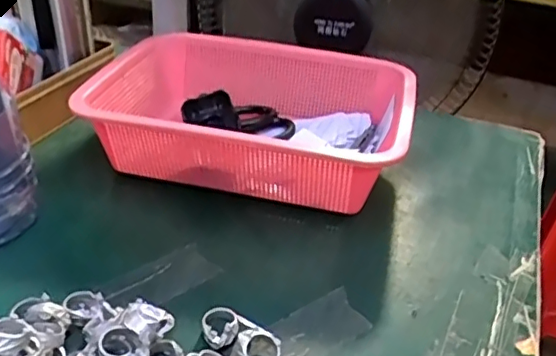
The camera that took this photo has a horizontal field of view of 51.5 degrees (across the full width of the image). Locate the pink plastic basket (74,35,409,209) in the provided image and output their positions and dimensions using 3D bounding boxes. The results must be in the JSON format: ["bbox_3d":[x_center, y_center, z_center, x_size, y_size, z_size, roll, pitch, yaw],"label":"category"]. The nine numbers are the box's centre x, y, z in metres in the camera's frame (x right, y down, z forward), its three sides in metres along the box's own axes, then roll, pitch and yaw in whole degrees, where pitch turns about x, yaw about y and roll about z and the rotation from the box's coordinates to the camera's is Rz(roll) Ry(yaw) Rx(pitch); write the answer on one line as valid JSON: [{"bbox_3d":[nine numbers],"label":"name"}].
[{"bbox_3d":[-0.022,-0.060,0.573,0.292,0.091,0.204,11,32,11],"label":"pink plastic basket"}]

